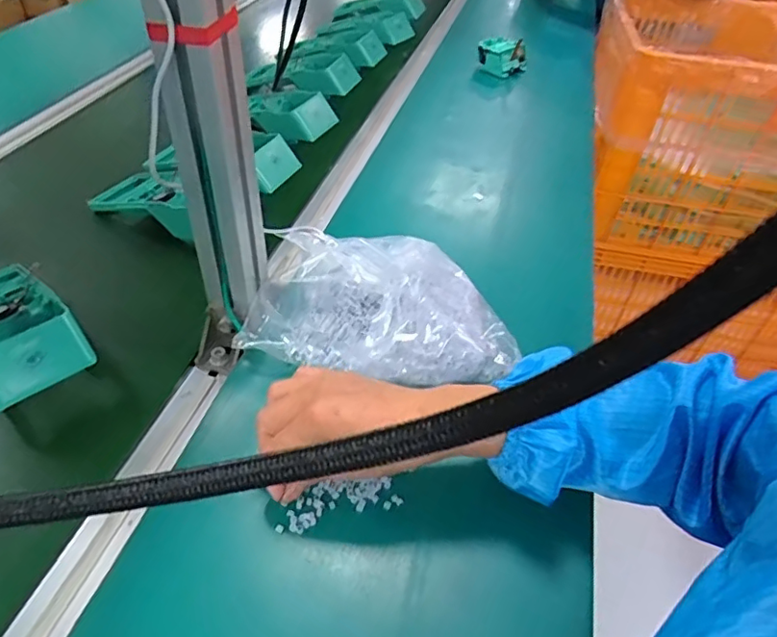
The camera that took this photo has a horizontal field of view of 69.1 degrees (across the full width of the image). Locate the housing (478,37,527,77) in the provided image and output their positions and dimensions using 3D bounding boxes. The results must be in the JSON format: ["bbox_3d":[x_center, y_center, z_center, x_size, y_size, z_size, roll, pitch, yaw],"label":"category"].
[{"bbox_3d":[0.206,-0.476,1.023,0.090,0.044,0.075,10,45,7],"label":"housing"}]

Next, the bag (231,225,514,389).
[{"bbox_3d":[-0.001,-0.016,0.510,0.225,0.067,0.140,9,43,3],"label":"bag"}]

